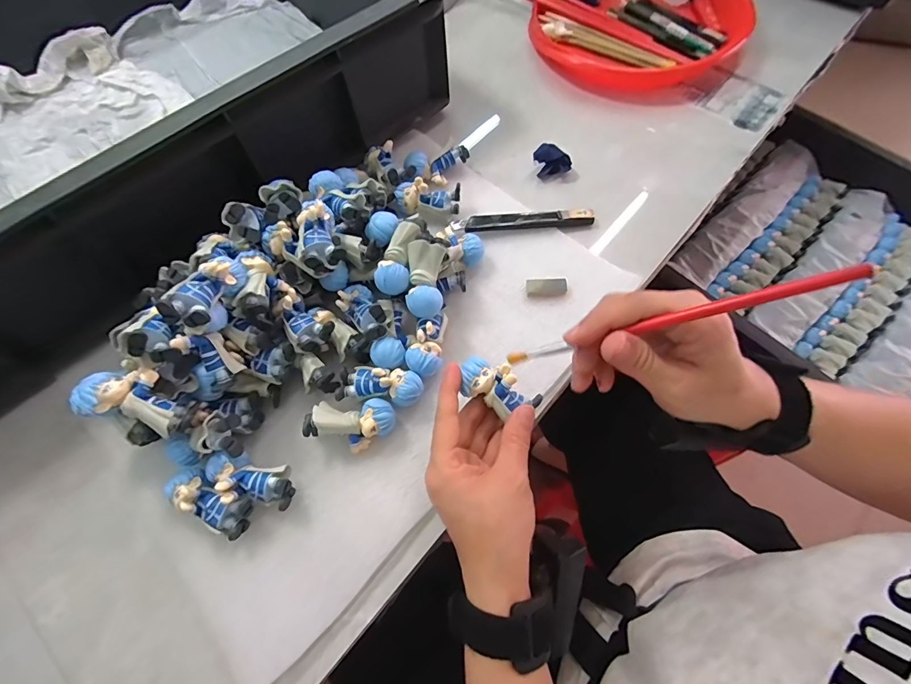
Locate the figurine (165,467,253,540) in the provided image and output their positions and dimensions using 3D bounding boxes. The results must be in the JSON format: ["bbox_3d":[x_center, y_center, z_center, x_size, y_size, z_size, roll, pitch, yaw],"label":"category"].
[{"bbox_3d":[-0.167,0.108,0.282,0.060,0.019,0.026,34,70,1],"label":"figurine"}]

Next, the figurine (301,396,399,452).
[{"bbox_3d":[-0.077,0.060,0.304,0.062,0.025,0.035,0,65,-12],"label":"figurine"}]

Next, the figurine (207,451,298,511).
[{"bbox_3d":[-0.145,0.098,0.291,0.062,0.023,0.030,19,67,-4],"label":"figurine"}]

